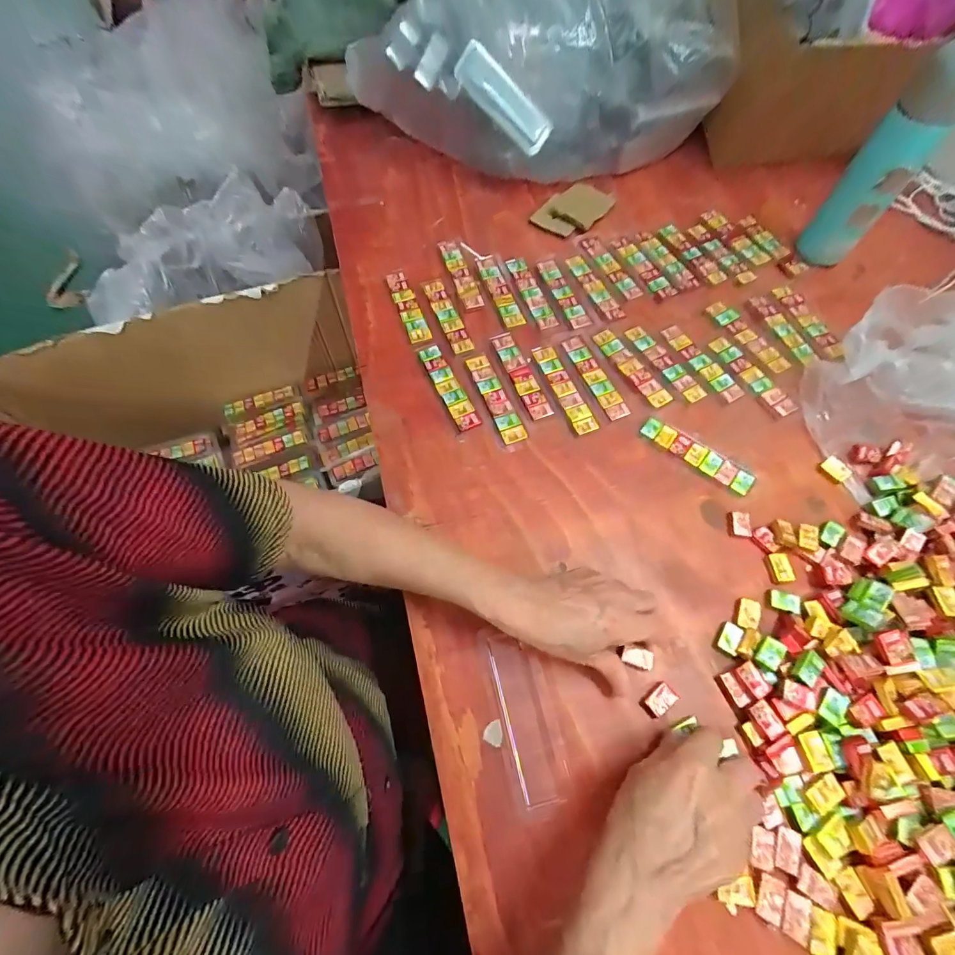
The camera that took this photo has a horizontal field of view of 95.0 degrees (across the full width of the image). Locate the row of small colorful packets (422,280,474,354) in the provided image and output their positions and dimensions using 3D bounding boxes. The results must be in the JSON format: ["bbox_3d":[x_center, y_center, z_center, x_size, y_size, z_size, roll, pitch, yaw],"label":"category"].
[{"bbox_3d":[-0.036,-0.195,0.525,0.025,0.008,0.116,-19,66,-8],"label":"row of small colorful packets"}]

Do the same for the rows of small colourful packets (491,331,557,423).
[{"bbox_3d":[0.049,-0.116,0.492,0.026,0.005,0.118,-21,66,-9],"label":"rows of small colourful packets"}]

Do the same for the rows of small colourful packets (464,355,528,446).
[{"bbox_3d":[0.020,-0.088,0.478,0.026,0.005,0.116,-20,66,-9],"label":"rows of small colourful packets"}]

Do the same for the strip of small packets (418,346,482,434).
[{"bbox_3d":[-0.032,-0.100,0.483,0.025,0.009,0.115,-24,67,-10],"label":"strip of small packets"}]

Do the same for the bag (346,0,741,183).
[{"bbox_3d":[0.089,-0.584,0.574,0.469,0.258,0.255,-17,66,-7],"label":"bag"}]

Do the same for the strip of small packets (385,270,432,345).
[{"bbox_3d":[-0.084,-0.208,0.534,0.027,0.010,0.112,-20,66,-9],"label":"strip of small packets"}]

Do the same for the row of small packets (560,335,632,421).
[{"bbox_3d":[0.133,-0.115,0.494,0.027,0.004,0.114,-22,67,-10],"label":"row of small packets"}]

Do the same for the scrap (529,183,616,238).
[{"bbox_3d":[0.134,-0.375,0.607,0.072,0.013,0.107,34,70,15],"label":"scrap"}]

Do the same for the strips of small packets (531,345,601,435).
[{"bbox_3d":[0.097,-0.100,0.485,0.027,0.006,0.117,-19,66,-8],"label":"strips of small packets"}]

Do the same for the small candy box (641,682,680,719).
[{"bbox_3d":[0.149,0.181,0.356,0.027,0.008,0.018,-34,69,-14],"label":"small candy box"}]

